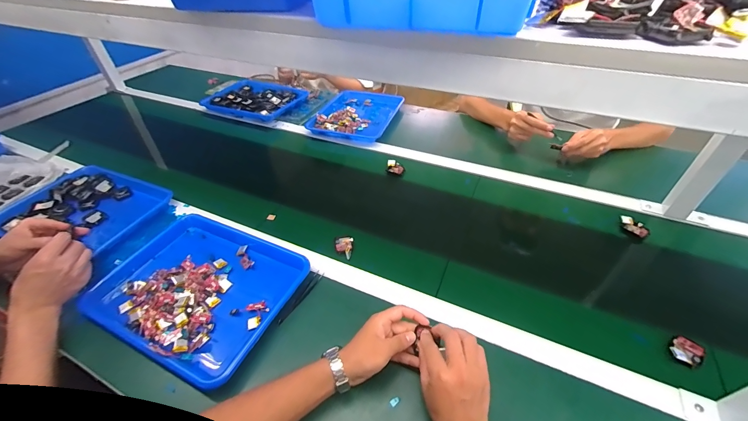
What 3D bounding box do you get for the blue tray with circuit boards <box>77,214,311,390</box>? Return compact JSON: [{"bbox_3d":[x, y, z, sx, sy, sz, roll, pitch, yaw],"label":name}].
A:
[{"bbox_3d":[-0.305,0.133,0.571,0.329,0.039,0.258,17,46,19],"label":"blue tray with circuit boards"}]

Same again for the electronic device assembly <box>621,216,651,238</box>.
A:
[{"bbox_3d":[0.554,0.034,0.678,0.029,0.020,0.058,-19,45,-18],"label":"electronic device assembly"}]

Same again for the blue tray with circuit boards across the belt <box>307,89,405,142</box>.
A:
[{"bbox_3d":[-0.055,-0.333,1.109,0.259,0.042,0.351,12,44,14],"label":"blue tray with circuit boards across the belt"}]

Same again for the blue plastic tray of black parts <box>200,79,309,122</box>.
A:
[{"bbox_3d":[-0.434,-0.416,1.184,0.333,0.029,0.253,16,45,19],"label":"blue plastic tray of black parts"}]

